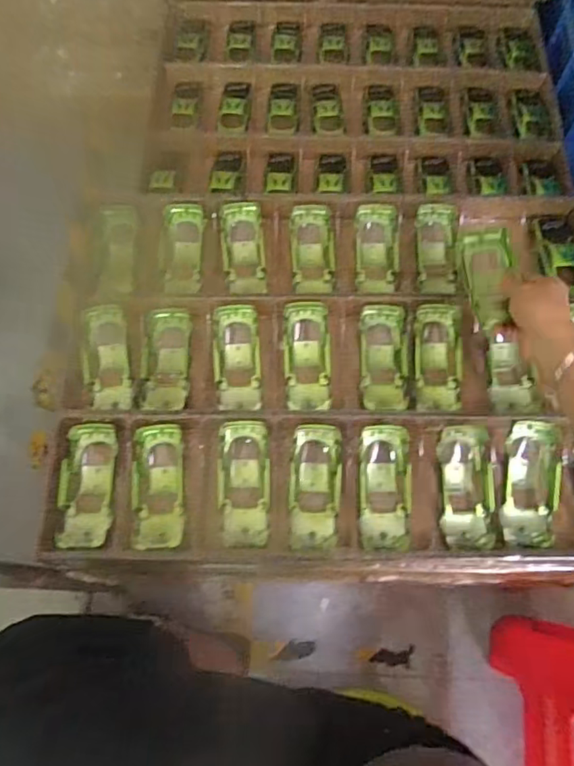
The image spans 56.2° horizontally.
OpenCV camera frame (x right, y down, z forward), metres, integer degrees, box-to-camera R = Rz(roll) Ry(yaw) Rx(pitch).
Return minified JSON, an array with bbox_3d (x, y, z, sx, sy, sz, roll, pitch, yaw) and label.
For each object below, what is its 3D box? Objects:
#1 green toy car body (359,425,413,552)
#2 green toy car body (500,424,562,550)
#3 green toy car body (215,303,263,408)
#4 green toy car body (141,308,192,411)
[{"bbox_3d":[0.107,0.114,0.586,0.054,0.025,0.133,2,82,1],"label":"green toy car body"},{"bbox_3d":[0.269,0.109,0.587,0.057,0.027,0.131,8,69,3],"label":"green toy car body"},{"bbox_3d":[-0.059,-0.034,0.652,0.054,0.030,0.118,-4,83,-1],"label":"green toy car body"},{"bbox_3d":[-0.145,-0.026,0.648,0.053,0.030,0.127,0,69,0],"label":"green toy car body"}]

